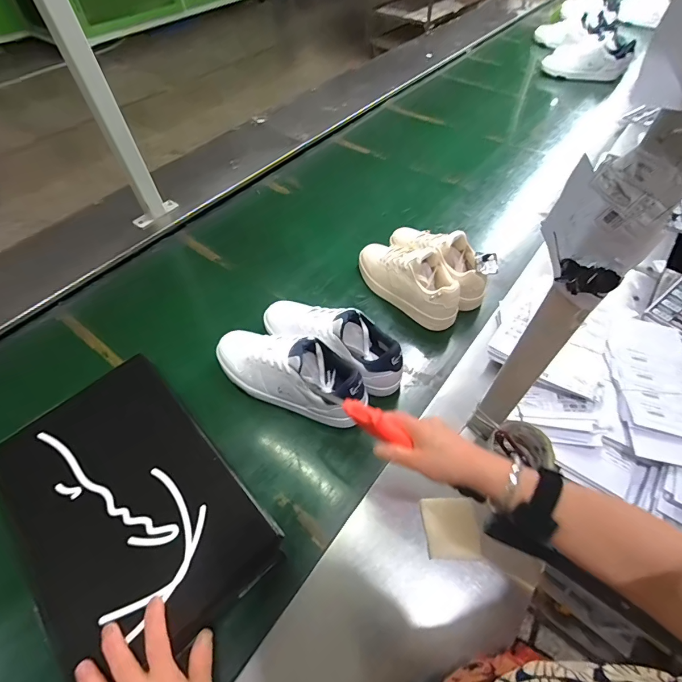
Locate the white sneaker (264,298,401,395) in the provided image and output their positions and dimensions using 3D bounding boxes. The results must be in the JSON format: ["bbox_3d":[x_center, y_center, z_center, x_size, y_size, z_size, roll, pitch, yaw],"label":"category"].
[{"bbox_3d":[-0.016,-0.011,0.689,0.281,0.122,0.088,29,59,21],"label":"white sneaker"}]

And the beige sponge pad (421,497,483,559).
[{"bbox_3d":[0.150,0.252,0.517,0.072,0.023,0.072,0,53,1],"label":"beige sponge pad"}]

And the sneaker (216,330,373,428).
[{"bbox_3d":[-0.090,0.048,0.642,0.276,0.114,0.095,18,56,14],"label":"sneaker"}]

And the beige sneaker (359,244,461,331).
[{"bbox_3d":[0.138,-0.138,0.794,0.098,0.110,0.247,-32,59,-21],"label":"beige sneaker"}]

